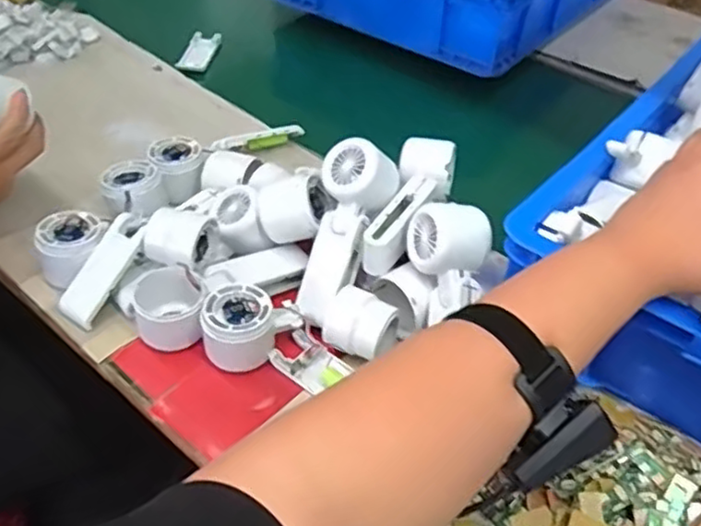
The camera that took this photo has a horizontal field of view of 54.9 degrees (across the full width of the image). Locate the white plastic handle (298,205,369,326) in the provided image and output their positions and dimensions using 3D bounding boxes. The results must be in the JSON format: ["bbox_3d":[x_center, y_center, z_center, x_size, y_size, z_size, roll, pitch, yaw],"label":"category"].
[{"bbox_3d":[-0.018,0.000,0.591,0.042,0.020,0.107,17,76,13],"label":"white plastic handle"}]

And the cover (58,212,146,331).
[{"bbox_3d":[-0.217,0.006,0.592,0.041,0.011,0.101,27,81,22],"label":"cover"}]

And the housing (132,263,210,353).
[{"bbox_3d":[-0.154,0.042,0.582,0.059,0.052,0.057,2,43,-2],"label":"housing"}]

